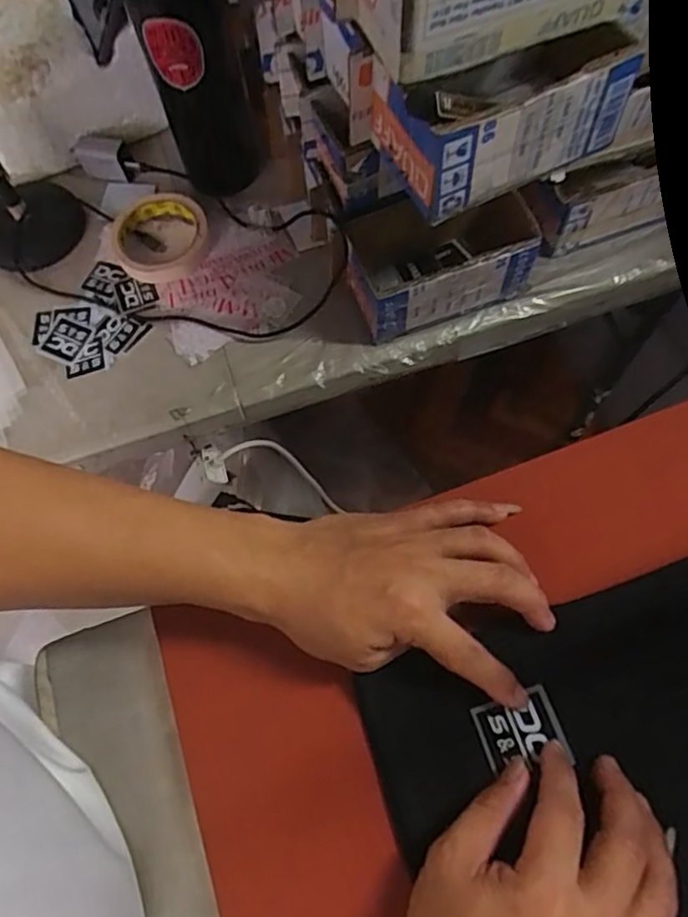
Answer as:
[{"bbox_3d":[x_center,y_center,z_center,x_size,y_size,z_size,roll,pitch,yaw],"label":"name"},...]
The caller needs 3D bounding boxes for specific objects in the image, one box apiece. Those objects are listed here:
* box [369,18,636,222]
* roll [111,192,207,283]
[{"bbox_3d":[0.103,-0.236,0.411,0.156,0.083,0.087,-21,69,-6],"label":"box"},{"bbox_3d":[-0.183,-0.221,0.626,0.094,0.028,0.084,-24,70,-7],"label":"roll"}]

